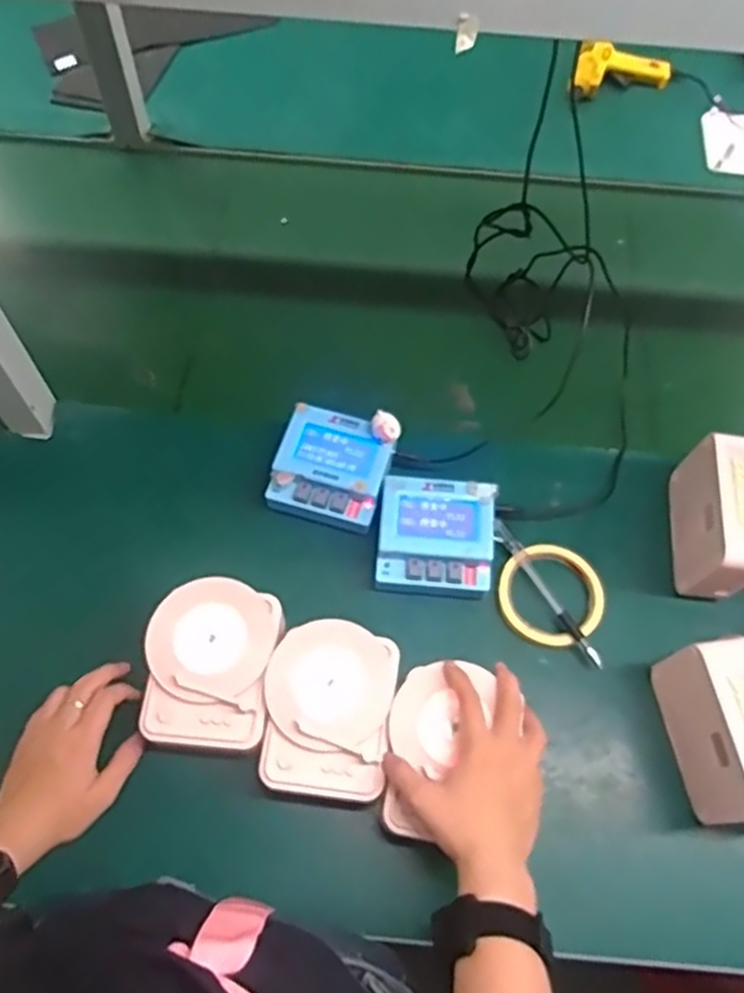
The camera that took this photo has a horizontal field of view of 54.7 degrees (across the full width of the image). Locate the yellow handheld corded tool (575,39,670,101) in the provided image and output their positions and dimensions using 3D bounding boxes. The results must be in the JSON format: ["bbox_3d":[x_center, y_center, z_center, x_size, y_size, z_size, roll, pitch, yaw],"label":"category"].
[{"bbox_3d":[0.345,-0.578,0.984,0.131,0.027,0.089,9,63,3],"label":"yellow handheld corded tool"}]

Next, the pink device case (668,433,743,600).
[{"bbox_3d":[0.310,0.020,0.640,0.059,0.098,0.123,7,63,2],"label":"pink device case"}]

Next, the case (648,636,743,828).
[{"bbox_3d":[0.277,0.184,0.566,0.064,0.097,0.132,-8,63,-6],"label":"case"}]

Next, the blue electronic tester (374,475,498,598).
[{"bbox_3d":[0.059,0.038,0.657,0.101,0.049,0.099,7,63,2],"label":"blue electronic tester"}]

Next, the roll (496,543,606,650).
[{"bbox_3d":[0.161,0.091,0.653,0.090,0.020,0.093,1,62,-2],"label":"roll"}]

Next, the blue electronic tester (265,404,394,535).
[{"bbox_3d":[-0.036,-0.027,0.676,0.102,0.034,0.098,17,63,7],"label":"blue electronic tester"}]

